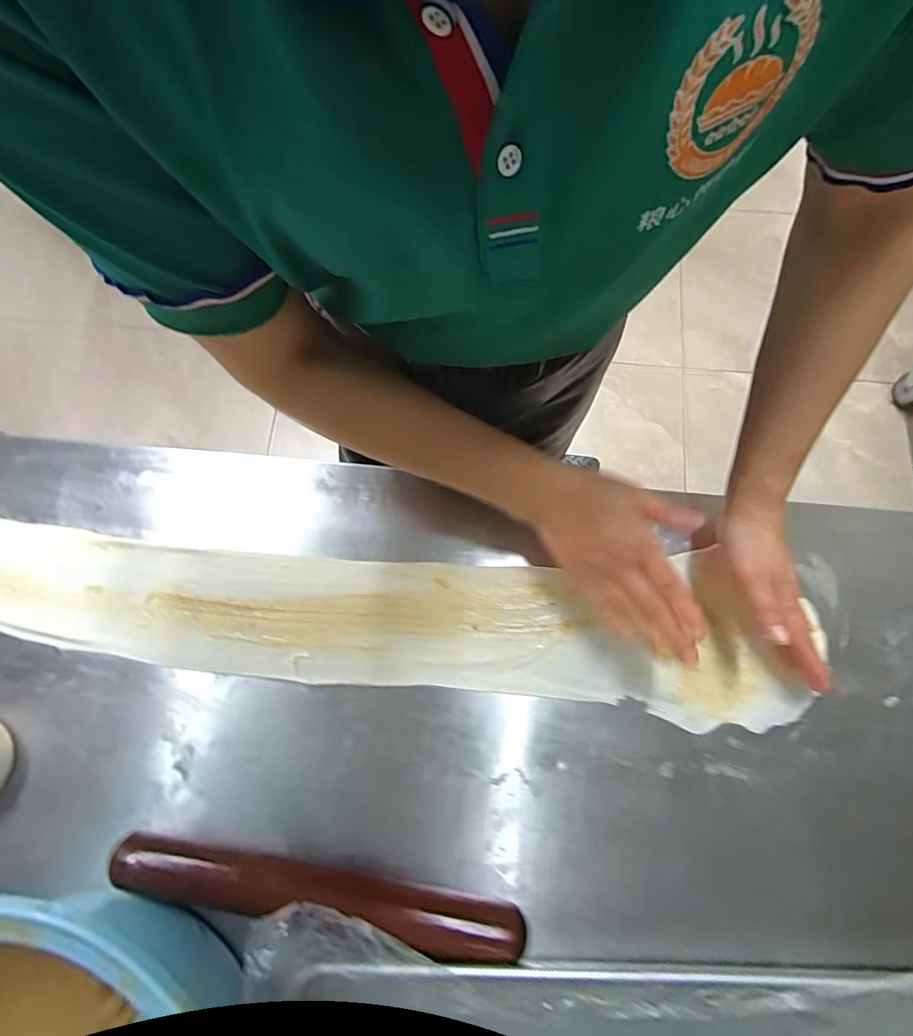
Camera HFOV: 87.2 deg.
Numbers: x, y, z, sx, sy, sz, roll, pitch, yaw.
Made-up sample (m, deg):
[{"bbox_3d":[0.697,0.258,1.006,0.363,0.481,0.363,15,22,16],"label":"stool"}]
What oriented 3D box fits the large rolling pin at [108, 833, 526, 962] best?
[{"bbox_3d":[-0.110,0.299,0.378,0.317,0.039,0.032,8,76,3],"label":"large rolling pin"}]

